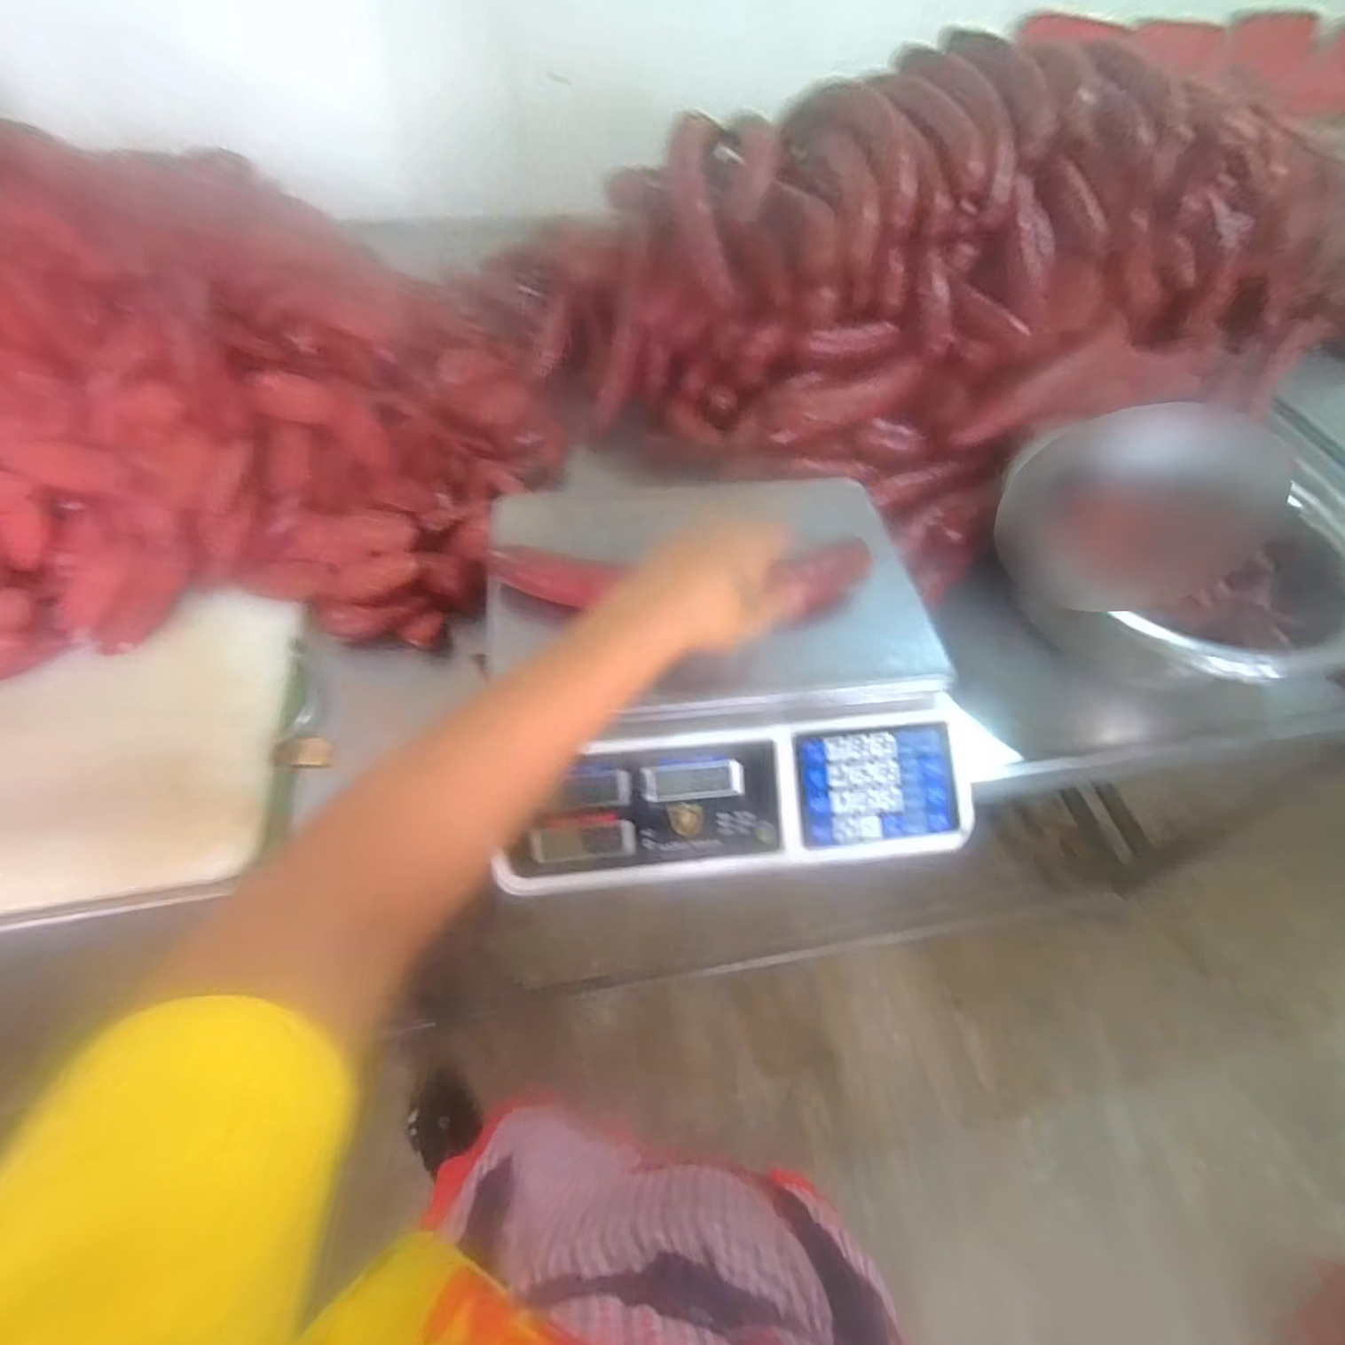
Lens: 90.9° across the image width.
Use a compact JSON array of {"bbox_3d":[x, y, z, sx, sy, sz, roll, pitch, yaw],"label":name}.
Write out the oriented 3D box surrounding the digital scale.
[{"bbox_3d":[0.034,-0.005,0.481,0.316,0.097,0.273,-5,55,-6],"label":"digital scale"}]

